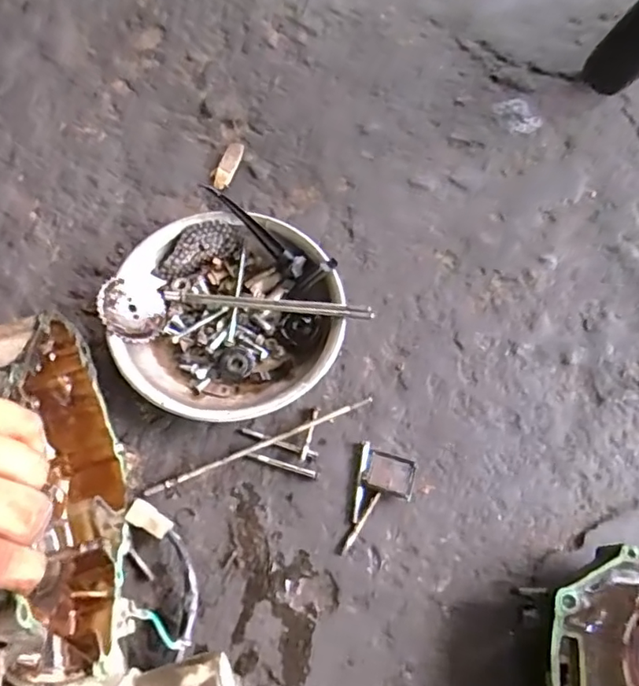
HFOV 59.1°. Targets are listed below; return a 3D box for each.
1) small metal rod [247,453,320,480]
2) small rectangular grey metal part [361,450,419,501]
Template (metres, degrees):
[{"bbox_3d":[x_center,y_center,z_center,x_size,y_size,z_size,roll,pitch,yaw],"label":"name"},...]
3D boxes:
[{"bbox_3d":[-0.031,0.105,0.484,0.063,0.006,0.006,18,64,5],"label":"small metal rod"},{"bbox_3d":[0.062,0.114,0.488,0.044,0.005,0.035,19,64,6],"label":"small rectangular grey metal part"}]

